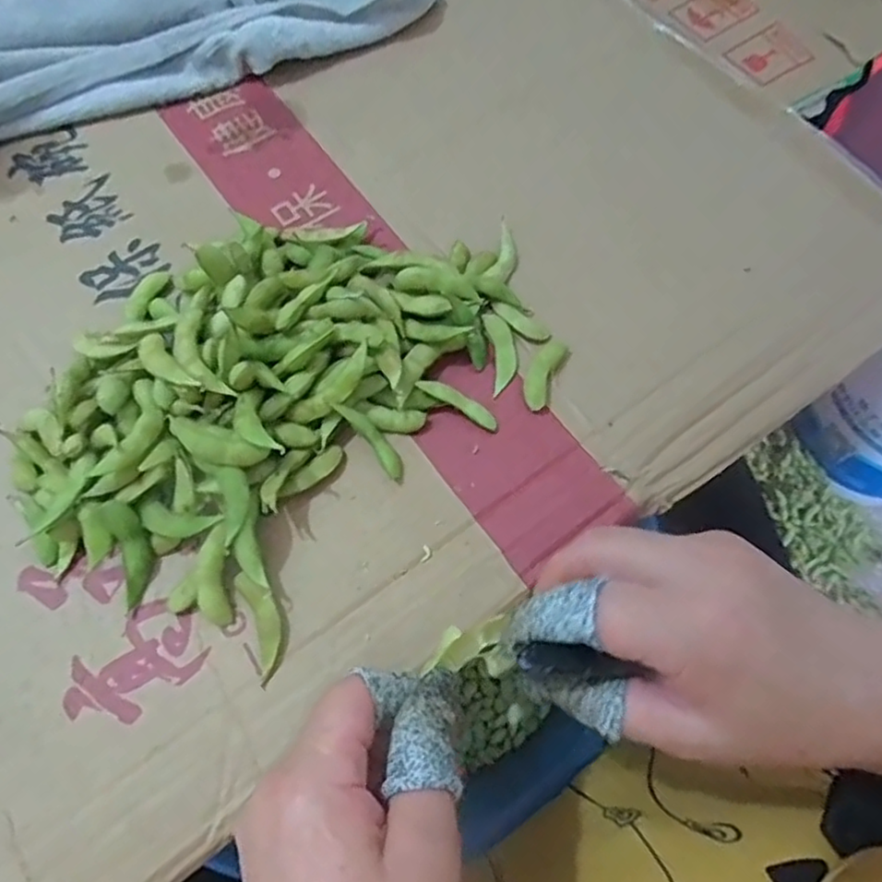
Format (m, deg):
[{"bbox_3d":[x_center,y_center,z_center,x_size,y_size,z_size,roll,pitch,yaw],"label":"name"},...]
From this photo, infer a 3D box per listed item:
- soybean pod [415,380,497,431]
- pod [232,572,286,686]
[{"bbox_3d":[0.009,-0.019,0.316,0.043,0.004,0.010,30,69,-6],"label":"soybean pod"},{"bbox_3d":[-0.076,0.078,0.278,0.015,0.010,0.047,-19,68,-9],"label":"pod"}]

